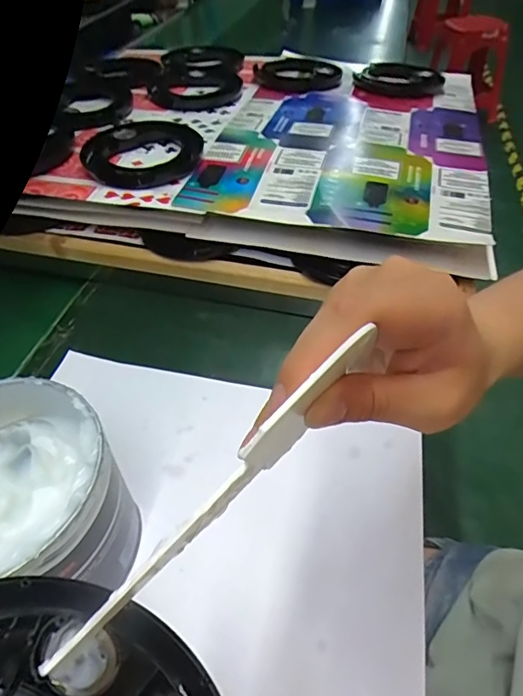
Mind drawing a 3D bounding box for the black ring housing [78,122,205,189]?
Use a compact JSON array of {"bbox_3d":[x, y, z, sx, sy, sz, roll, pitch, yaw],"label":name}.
[{"bbox_3d":[-0.133,-0.211,0.522,0.123,0.025,0.105,8,46,10],"label":"black ring housing"}]

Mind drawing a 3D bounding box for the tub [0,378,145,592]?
[{"bbox_3d":[-0.151,0.102,0.297,0.132,0.106,0.127,-1,45,1],"label":"tub"}]

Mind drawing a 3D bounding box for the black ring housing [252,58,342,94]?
[{"bbox_3d":[0.044,-0.392,0.684,0.121,0.019,0.084,27,52,26],"label":"black ring housing"}]

